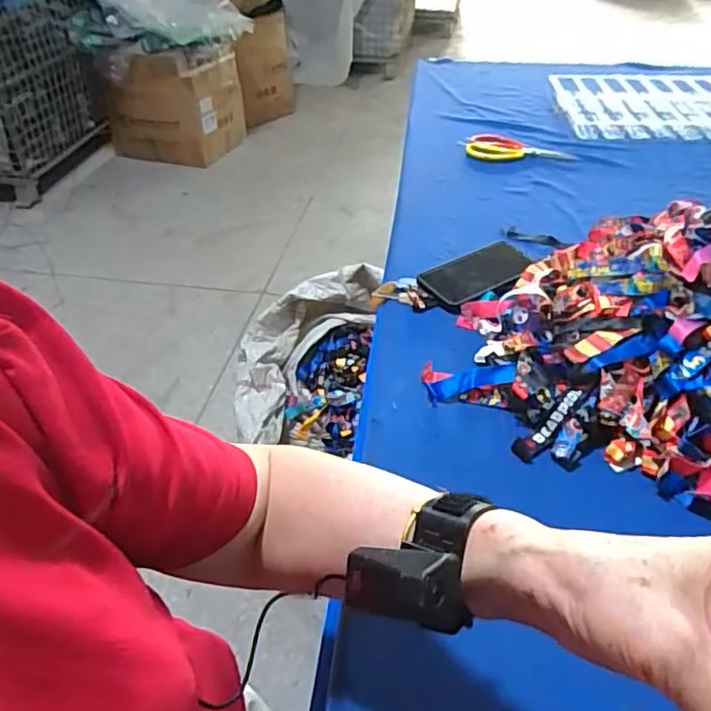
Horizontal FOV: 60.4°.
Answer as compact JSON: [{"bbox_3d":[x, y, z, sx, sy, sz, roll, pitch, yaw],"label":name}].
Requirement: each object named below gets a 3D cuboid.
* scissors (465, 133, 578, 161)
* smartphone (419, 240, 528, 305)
[{"bbox_3d":[0.315,-0.394,1.180,0.197,0.025,0.085,13,41,15],"label":"scissors"},{"bbox_3d":[0.165,-0.114,0.823,0.155,0.011,0.084,-27,45,-26],"label":"smartphone"}]

